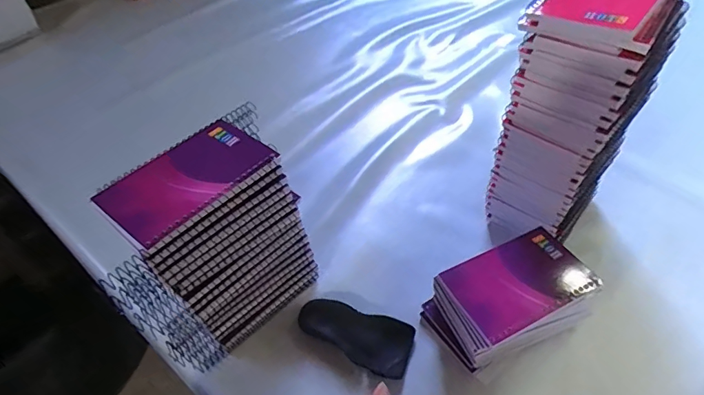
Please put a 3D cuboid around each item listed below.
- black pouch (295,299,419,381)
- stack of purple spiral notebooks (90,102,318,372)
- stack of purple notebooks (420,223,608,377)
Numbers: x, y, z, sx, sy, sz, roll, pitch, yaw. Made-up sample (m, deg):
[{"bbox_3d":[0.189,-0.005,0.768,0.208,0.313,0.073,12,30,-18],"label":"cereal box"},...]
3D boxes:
[{"bbox_3d":[0.002,0.139,0.459,0.116,0.016,0.056,13,49,15],"label":"black pouch"},{"bbox_3d":[-0.130,0.051,0.426,0.090,0.201,0.161,32,56,29],"label":"stack of purple spiral notebooks"},{"bbox_3d":[0.153,0.101,0.442,0.130,0.089,0.082,-20,49,-15],"label":"stack of purple notebooks"}]

